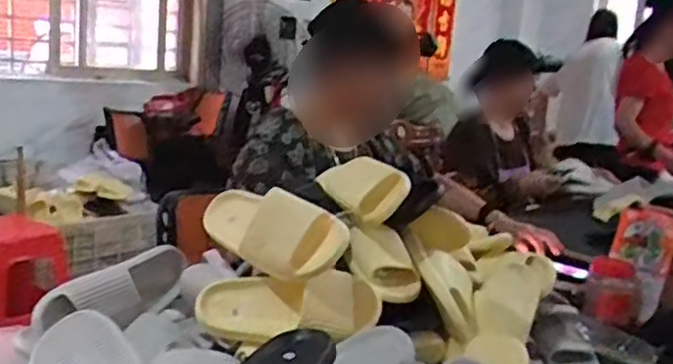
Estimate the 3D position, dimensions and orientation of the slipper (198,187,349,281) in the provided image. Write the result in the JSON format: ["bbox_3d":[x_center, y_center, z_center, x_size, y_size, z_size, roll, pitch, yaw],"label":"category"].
[{"bbox_3d":[-0.100,0.056,1.008,0.094,0.095,0.253,-3,13,-40],"label":"slipper"}]

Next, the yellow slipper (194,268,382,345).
[{"bbox_3d":[-0.061,0.166,0.964,0.242,0.084,0.067,3,10,-13],"label":"yellow slipper"}]

